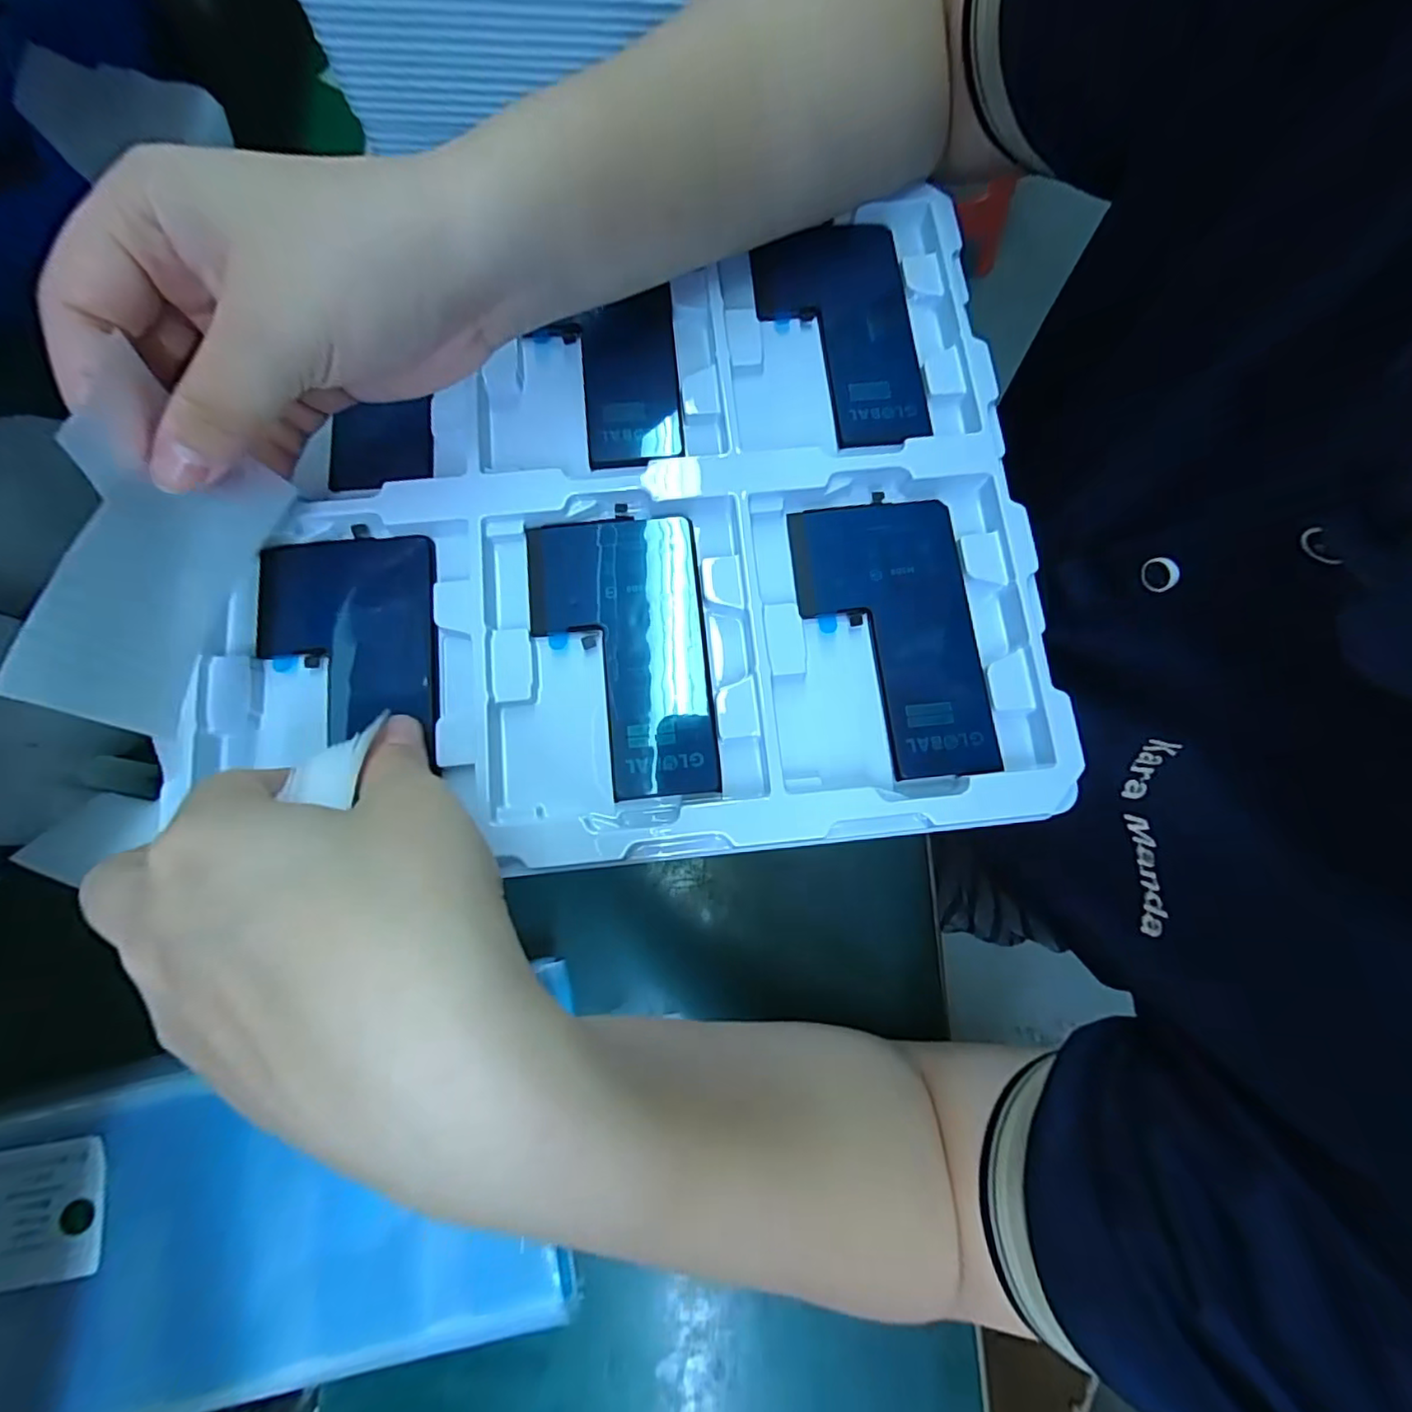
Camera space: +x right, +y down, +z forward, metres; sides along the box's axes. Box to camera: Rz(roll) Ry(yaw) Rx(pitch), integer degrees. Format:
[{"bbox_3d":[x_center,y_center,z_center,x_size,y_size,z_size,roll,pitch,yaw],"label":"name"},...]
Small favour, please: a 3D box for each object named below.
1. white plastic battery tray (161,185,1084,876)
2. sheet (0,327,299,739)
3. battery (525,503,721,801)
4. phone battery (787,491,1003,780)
[{"bbox_3d":[-0.031,-0.069,0.235,0.304,0.025,0.248,-6,77,0],"label":"white plastic battery tray"},{"bbox_3d":[-0.162,-0.042,0.175,0.013,0.056,0.094,11,77,4],"label":"sheet"},{"bbox_3d":[-0.032,-0.021,0.222,0.064,0.004,0.109,-7,79,0],"label":"battery"},{"bbox_3d":[0.071,-0.027,0.228,0.063,0.006,0.109,-8,79,-1],"label":"phone battery"}]

